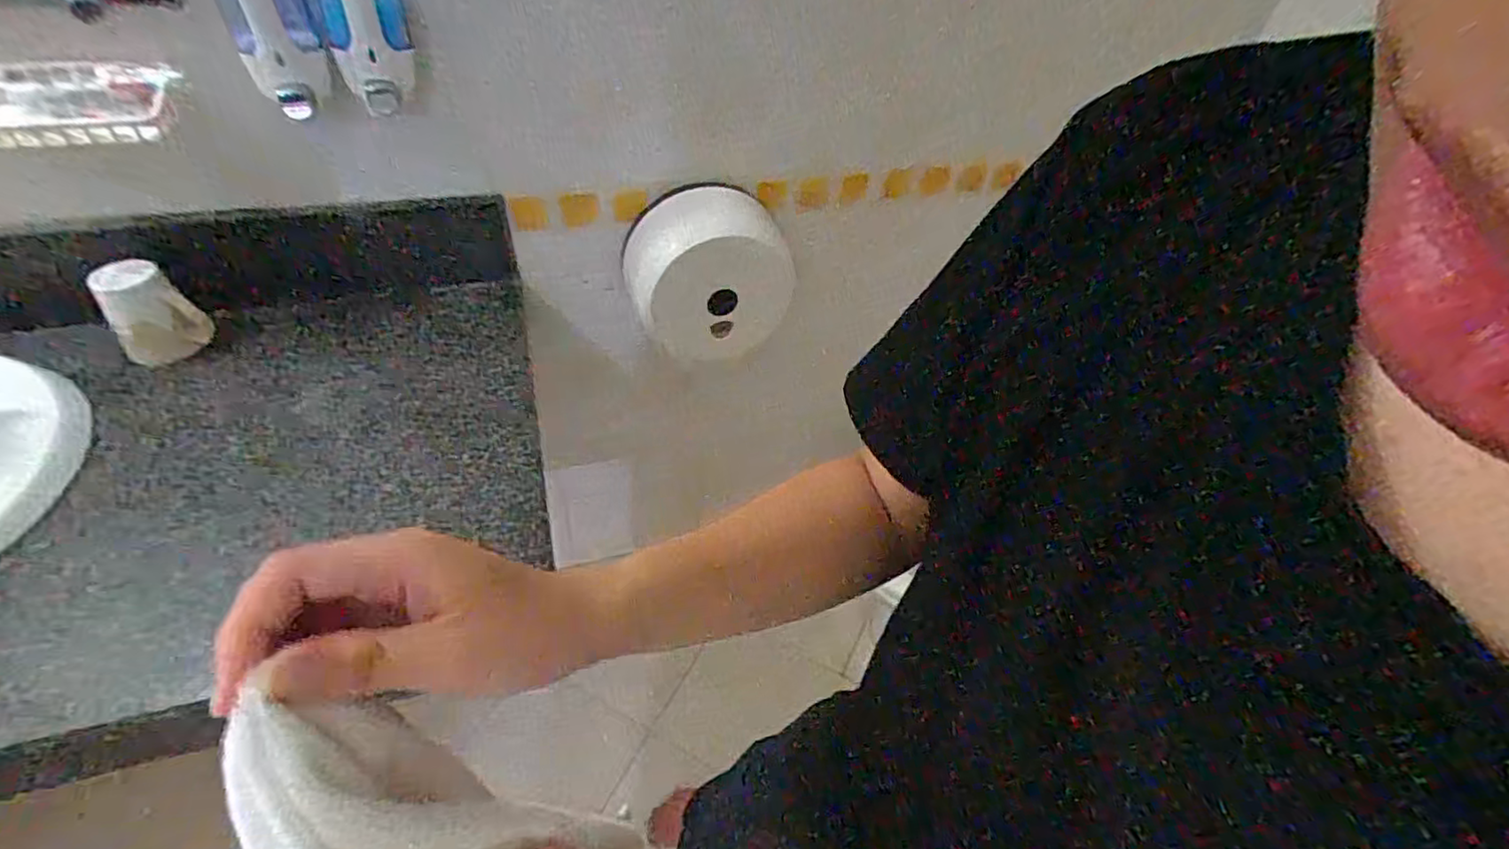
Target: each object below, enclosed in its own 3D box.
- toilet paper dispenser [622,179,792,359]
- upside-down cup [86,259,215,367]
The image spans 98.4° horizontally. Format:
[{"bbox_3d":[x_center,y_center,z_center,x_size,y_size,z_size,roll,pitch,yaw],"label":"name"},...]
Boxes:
[{"bbox_3d":[-0.067,-0.231,1.024,0.253,0.247,0.103,-7,46,-13],"label":"toilet paper dispenser"},{"bbox_3d":[-0.718,-0.136,0.775,0.081,0.094,0.082,3,45,-3],"label":"upside-down cup"}]

